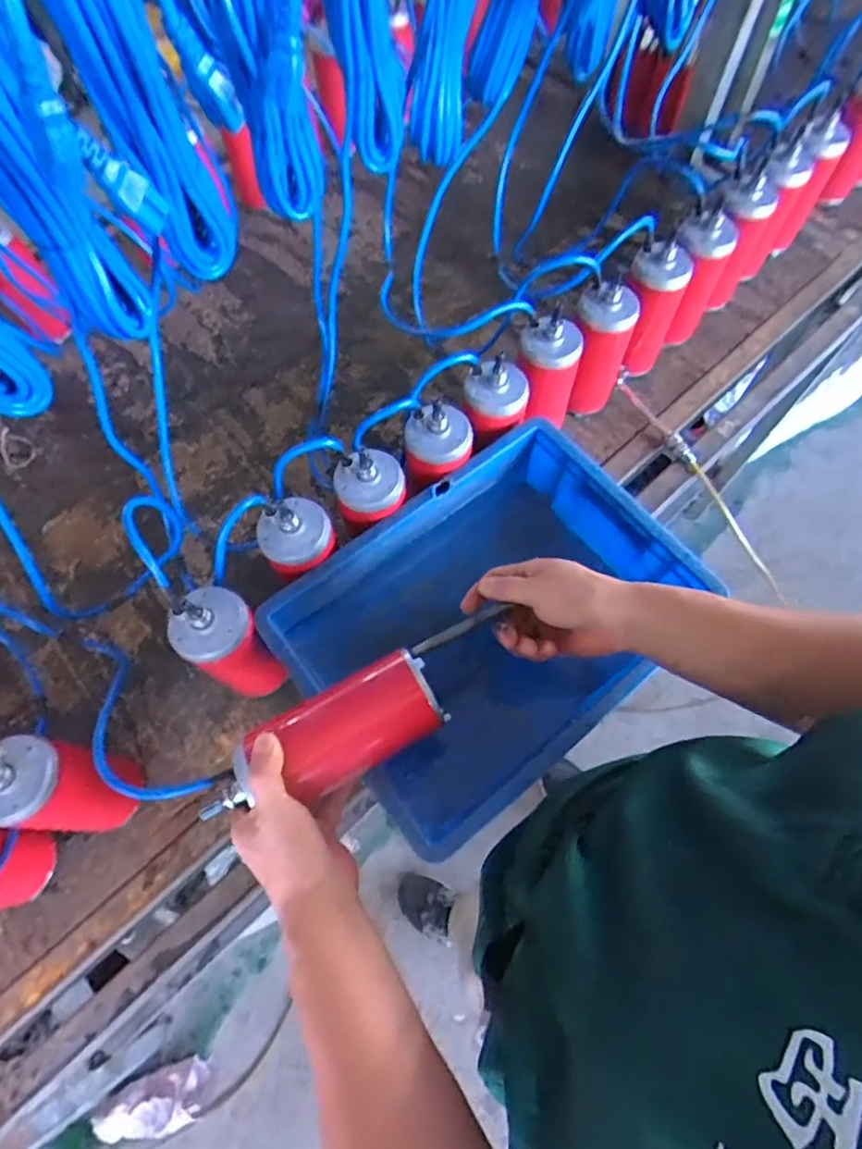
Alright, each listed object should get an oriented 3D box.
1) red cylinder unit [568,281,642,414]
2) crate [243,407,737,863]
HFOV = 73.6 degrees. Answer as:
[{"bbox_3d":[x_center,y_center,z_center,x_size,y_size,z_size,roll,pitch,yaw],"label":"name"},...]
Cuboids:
[{"bbox_3d":[0.223,-0.291,0.795,0.076,0.215,0.063,20,68,10],"label":"red cylinder unit"},{"bbox_3d":[0.060,0.058,0.677,0.387,0.189,0.274,-36,70,-14],"label":"crate"}]

